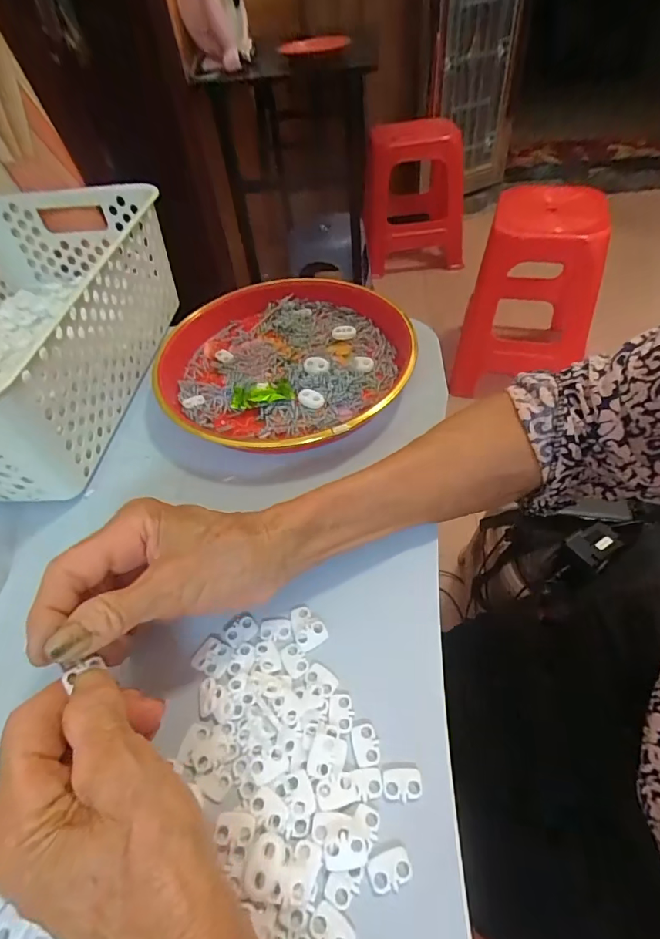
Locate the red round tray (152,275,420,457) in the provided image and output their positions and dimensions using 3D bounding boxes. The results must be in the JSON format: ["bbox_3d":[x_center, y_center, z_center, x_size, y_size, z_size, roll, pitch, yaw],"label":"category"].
[{"bbox_3d":[-0.040,-0.098,0.404,0.210,0.042,0.221,-3,50,4],"label":"red round tray"}]

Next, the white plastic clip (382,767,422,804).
[{"bbox_3d":[0.034,0.146,0.215,0.018,0.004,0.013,-3,50,4],"label":"white plastic clip"}]

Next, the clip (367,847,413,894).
[{"bbox_3d":[0.025,0.169,0.195,0.018,0.004,0.013,-14,50,-5],"label":"clip"}]

